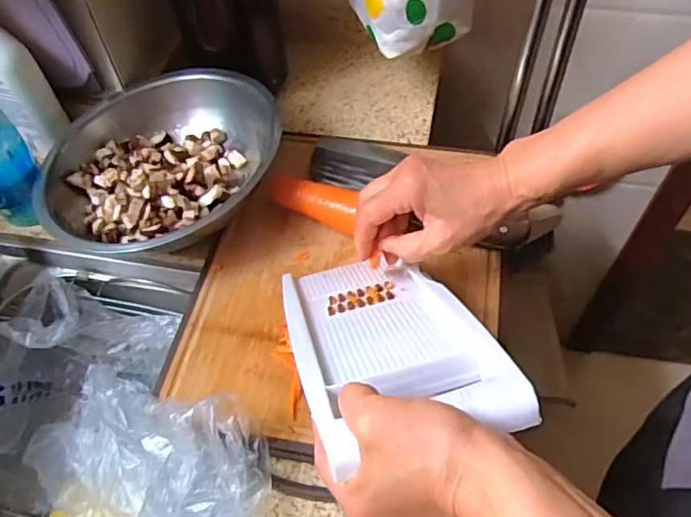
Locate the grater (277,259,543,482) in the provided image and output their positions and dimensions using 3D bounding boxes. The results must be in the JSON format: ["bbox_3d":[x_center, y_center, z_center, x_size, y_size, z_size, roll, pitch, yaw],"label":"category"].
[{"bbox_3d":[0.025,0.056,0.428,0.127,0.023,0.270,-13,20,-7],"label":"grater"}]

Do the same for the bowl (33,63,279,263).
[{"bbox_3d":[-0.196,-0.098,0.614,0.252,0.072,0.252,-10,54,-5],"label":"bowl"}]

